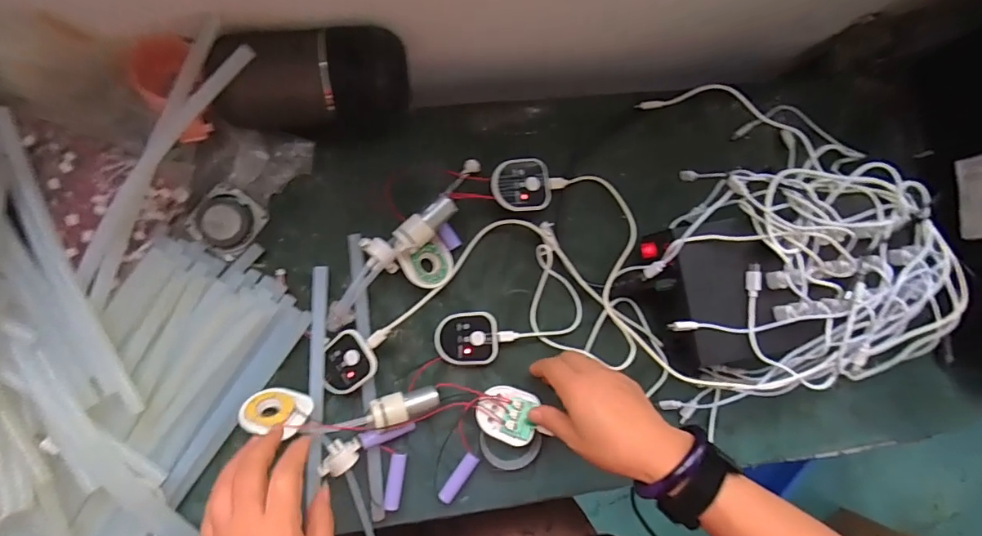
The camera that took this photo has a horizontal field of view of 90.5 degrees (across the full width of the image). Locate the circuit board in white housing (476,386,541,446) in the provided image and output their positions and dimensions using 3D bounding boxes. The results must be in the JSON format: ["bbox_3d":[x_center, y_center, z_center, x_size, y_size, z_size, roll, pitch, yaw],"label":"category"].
[{"bbox_3d":[0.015,0.139,0.466,0.058,0.010,0.047,19,69,10],"label":"circuit board in white housing"}]

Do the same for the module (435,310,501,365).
[{"bbox_3d":[-0.024,0.069,0.474,0.059,0.015,0.050,-1,85,-8],"label":"module"}]

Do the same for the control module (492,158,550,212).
[{"bbox_3d":[0.029,-0.082,0.482,0.061,0.014,0.051,-3,91,-21],"label":"control module"}]

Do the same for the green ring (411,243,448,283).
[{"bbox_3d":[-0.059,-0.004,0.468,0.030,0.013,0.037,-30,89,-9],"label":"green ring"}]

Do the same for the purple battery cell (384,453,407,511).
[{"bbox_3d":[-0.091,0.203,0.463,0.014,0.010,0.050,9,83,-7],"label":"purple battery cell"}]

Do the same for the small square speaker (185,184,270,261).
[{"bbox_3d":[-0.244,-0.042,0.446,0.054,0.020,0.058,34,81,-3],"label":"small square speaker"}]

